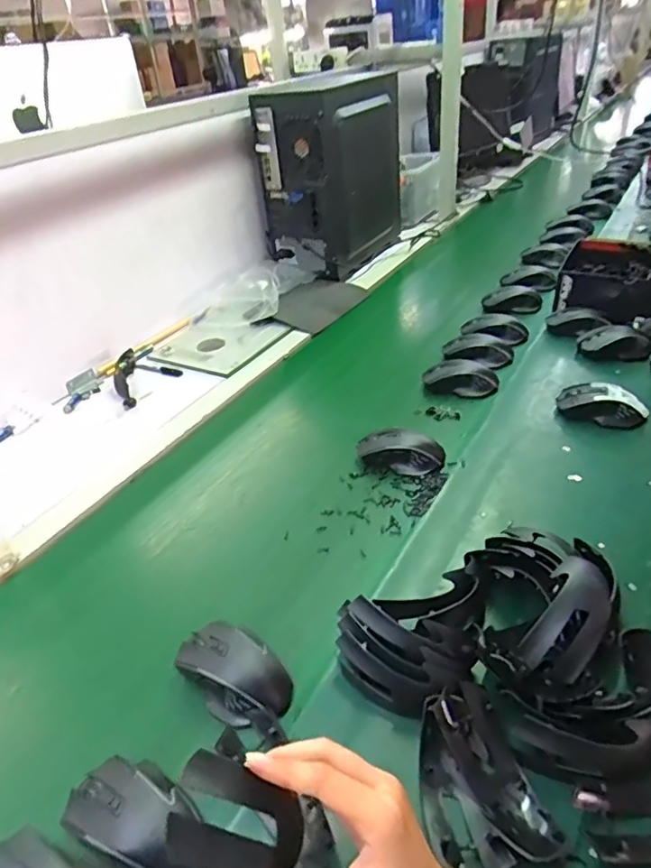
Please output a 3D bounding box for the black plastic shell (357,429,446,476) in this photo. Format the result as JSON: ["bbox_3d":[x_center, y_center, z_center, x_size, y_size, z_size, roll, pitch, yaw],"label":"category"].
[{"bbox_3d":[0.101,0.021,0.765,0.117,0.038,0.060,8,39,21],"label":"black plastic shell"}]

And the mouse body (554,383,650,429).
[{"bbox_3d":[0.388,-0.045,0.794,0.118,0.035,0.065,21,45,33],"label":"mouse body"}]

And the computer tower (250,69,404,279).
[{"bbox_3d":[0.026,-0.624,1.338,0.201,0.364,0.364,14,41,27],"label":"computer tower"}]

